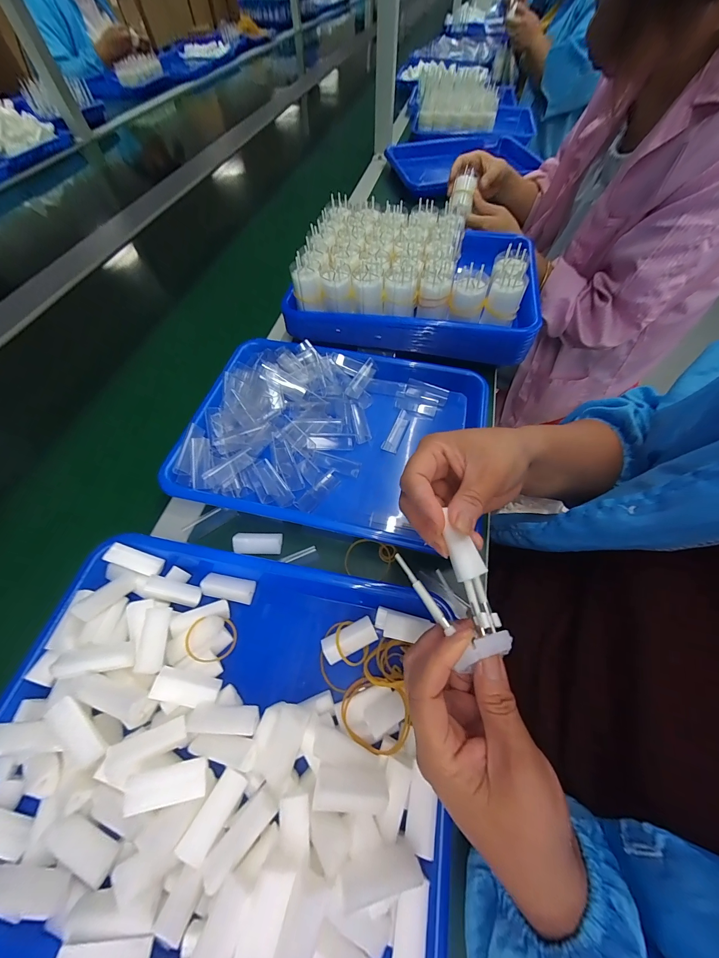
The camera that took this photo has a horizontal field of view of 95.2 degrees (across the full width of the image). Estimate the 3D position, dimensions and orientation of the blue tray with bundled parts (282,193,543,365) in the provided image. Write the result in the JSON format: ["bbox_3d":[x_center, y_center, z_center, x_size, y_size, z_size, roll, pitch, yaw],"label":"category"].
[{"bbox_3d":[0.073,-0.296,0.470,0.327,0.080,0.243,7,60,5],"label":"blue tray with bundled parts"}]

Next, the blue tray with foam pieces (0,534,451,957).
[{"bbox_3d":[-0.100,0.179,0.236,0.320,0.053,0.247,7,60,6],"label":"blue tray with foam pieces"}]

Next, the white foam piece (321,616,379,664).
[{"bbox_3d":[-0.008,0.135,0.278,0.046,0.017,0.020,-23,62,-12],"label":"white foam piece"}]

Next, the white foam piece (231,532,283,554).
[{"bbox_3d":[-0.101,0.063,0.326,0.047,0.010,0.021,4,59,-14],"label":"white foam piece"}]

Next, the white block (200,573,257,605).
[{"bbox_3d":[-0.119,0.100,0.301,0.046,0.016,0.020,9,60,7],"label":"white block"}]

